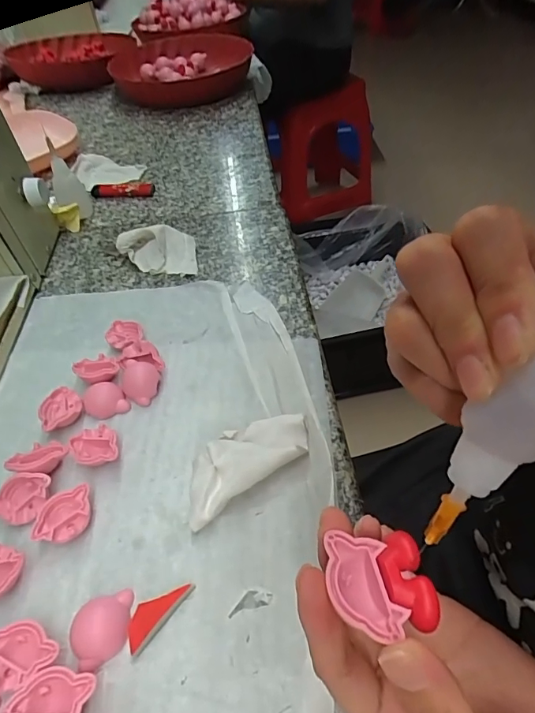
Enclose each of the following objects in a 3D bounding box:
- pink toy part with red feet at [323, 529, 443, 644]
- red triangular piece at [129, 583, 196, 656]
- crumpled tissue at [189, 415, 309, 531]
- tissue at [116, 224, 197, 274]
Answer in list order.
[{"bbox_3d":[0.037,0.077,0.150,0.031,0.009,0.032,-10,48,-3],"label":"pink toy part with red feet"},{"bbox_3d":[-0.056,0.129,0.224,0.015,0.005,0.038,30,58,28],"label":"red triangular piece"},{"bbox_3d":[-0.016,0.062,0.272,0.086,0.018,0.045,-30,52,-20],"label":"crumpled tissue"},{"bbox_3d":[-0.106,-0.101,0.420,0.071,0.031,0.050,-9,48,-2],"label":"tissue"}]

